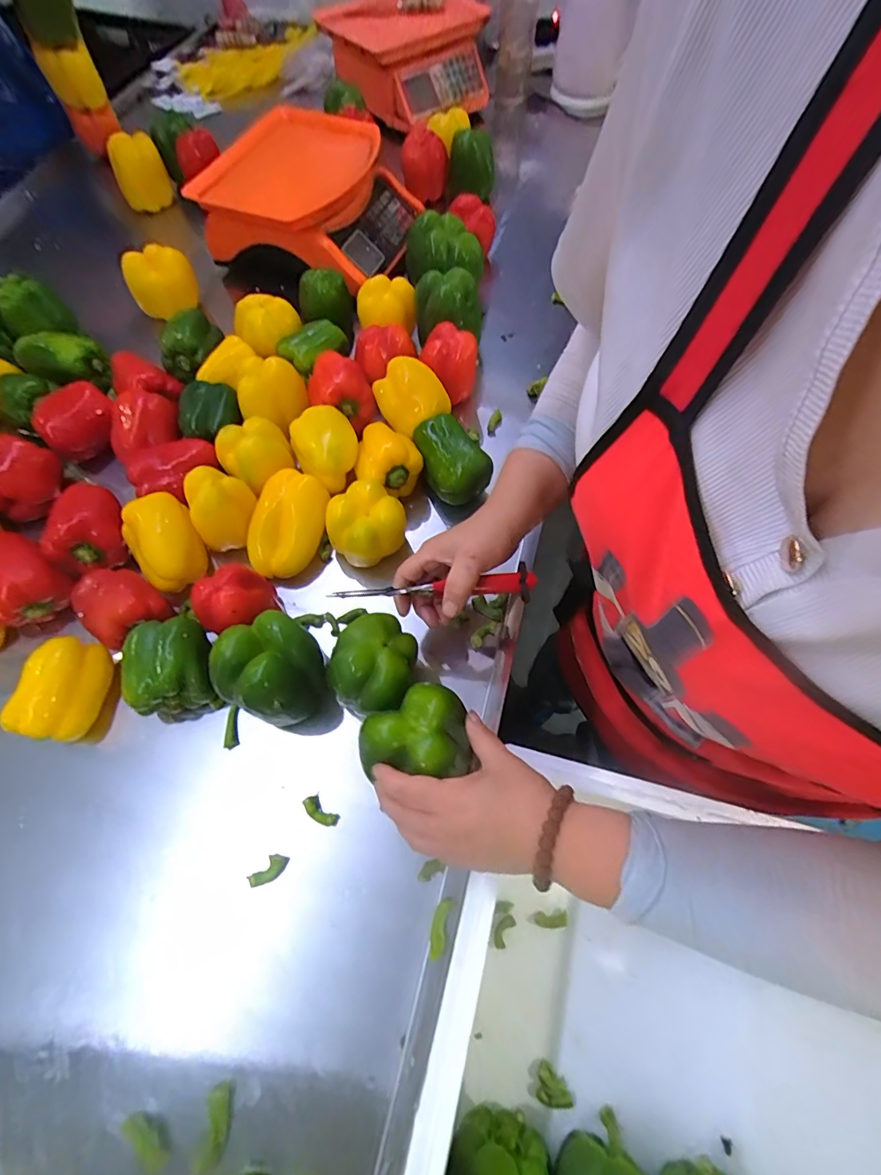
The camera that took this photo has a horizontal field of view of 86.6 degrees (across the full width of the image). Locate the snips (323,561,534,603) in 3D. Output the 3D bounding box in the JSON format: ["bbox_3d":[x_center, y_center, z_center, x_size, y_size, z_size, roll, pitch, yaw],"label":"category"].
[{"bbox_3d":[-0.004,0.000,0.420,0.182,0.027,0.024,-4,64,-4],"label":"snips"}]

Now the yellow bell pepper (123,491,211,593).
[{"bbox_3d":[-0.303,-0.051,0.516,0.069,0.058,0.092,-37,70,-16],"label":"yellow bell pepper"}]

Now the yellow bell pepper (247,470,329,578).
[{"bbox_3d":[-0.176,-0.071,0.544,0.074,0.056,0.117,17,85,-10],"label":"yellow bell pepper"}]

